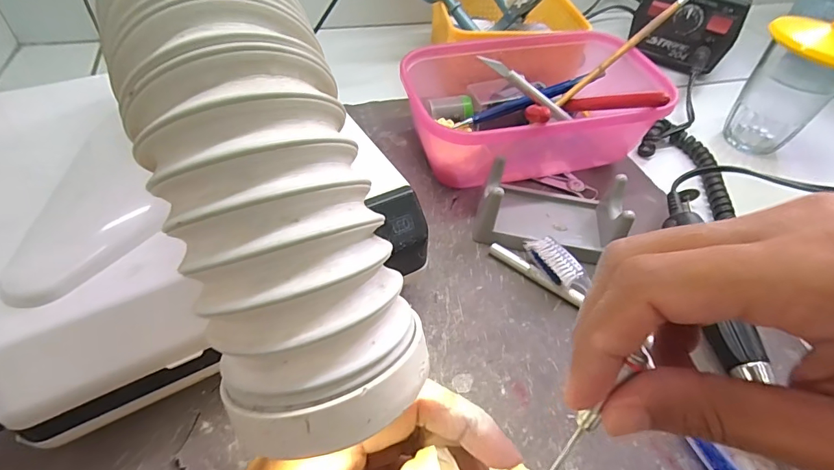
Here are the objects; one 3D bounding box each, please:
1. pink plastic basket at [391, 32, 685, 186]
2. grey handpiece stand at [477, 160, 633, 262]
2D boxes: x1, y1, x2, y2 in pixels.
[{"bbox_3d":[0.088,-0.108,0.355,0.198,0.071,0.138,-8,50,-13],"label":"pink plastic basket"},{"bbox_3d":[0.092,-0.019,0.303,0.099,0.037,0.065,8,48,1],"label":"grey handpiece stand"}]

